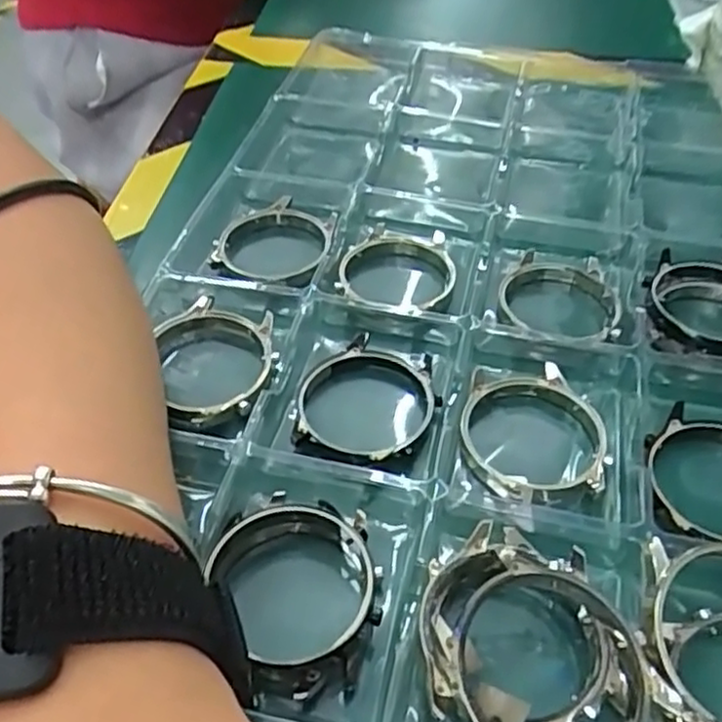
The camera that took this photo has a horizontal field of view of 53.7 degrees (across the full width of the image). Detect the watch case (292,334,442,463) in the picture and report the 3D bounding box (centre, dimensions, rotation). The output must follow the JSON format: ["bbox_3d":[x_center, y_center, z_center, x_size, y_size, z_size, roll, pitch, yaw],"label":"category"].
[{"bbox_3d":[0.003,0.014,0.240,0.045,0.010,0.052,9,47,7],"label":"watch case"}]

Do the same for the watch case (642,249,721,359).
[{"bbox_3d":[0.130,-0.020,0.267,0.044,0.012,0.047,16,48,14],"label":"watch case"}]

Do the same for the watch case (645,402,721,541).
[{"bbox_3d":[0.111,0.035,0.220,0.045,0.012,0.049,12,47,10],"label":"watch case"}]

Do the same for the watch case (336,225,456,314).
[{"bbox_3d":[0.015,-0.037,0.287,0.045,0.007,0.045,9,47,7],"label":"watch case"}]

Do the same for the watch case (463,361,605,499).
[{"bbox_3d":[0.057,0.022,0.233,0.047,0.010,0.052,5,46,4],"label":"watch case"}]

